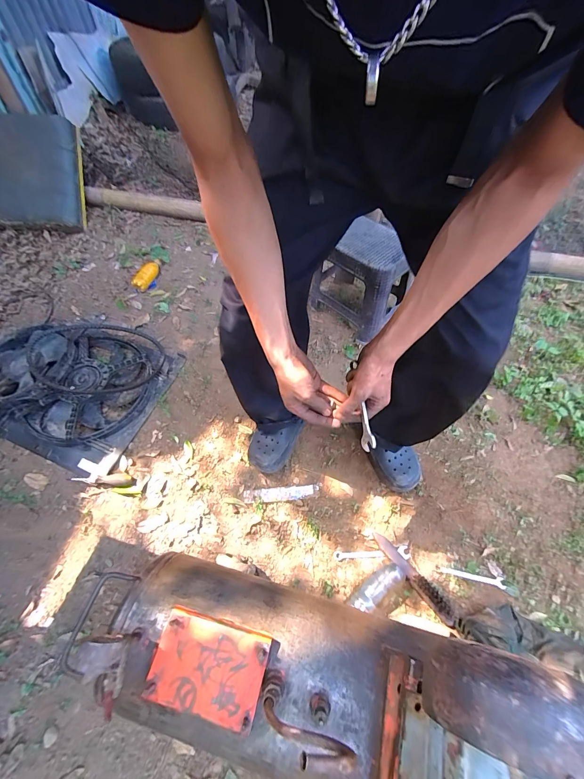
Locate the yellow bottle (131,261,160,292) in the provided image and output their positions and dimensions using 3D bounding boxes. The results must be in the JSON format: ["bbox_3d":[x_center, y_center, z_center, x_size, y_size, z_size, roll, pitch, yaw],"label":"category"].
[{"bbox_3d":[-0.604,-0.470,1.334,0.053,0.055,0.149,17,59,10],"label":"yellow bottle"}]

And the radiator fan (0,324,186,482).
[{"bbox_3d":[-0.735,-0.040,1.060,0.596,0.129,0.518,19,59,13],"label":"radiator fan"}]

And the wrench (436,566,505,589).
[{"bbox_3d":[0.426,0.448,0.770,0.155,0.006,0.022,8,57,7],"label":"wrench"}]

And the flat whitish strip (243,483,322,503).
[{"bbox_3d":[-0.027,0.289,0.895,0.214,0.007,0.038,-6,59,1],"label":"flat whitish strip"}]

